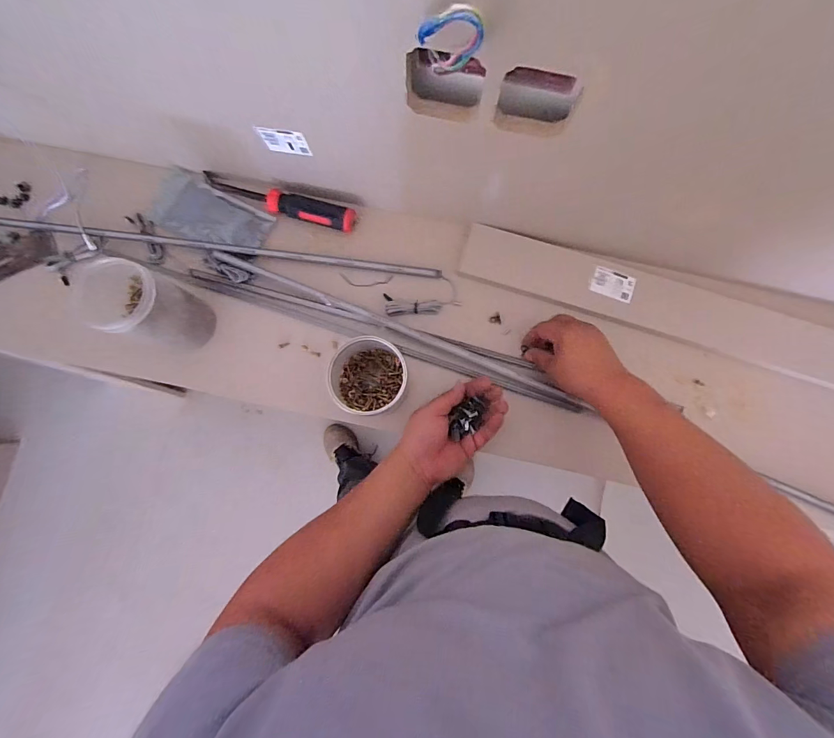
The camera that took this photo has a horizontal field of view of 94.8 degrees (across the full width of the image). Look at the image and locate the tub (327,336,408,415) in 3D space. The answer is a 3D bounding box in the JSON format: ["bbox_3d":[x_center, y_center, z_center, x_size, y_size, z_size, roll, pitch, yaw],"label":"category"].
[{"bbox_3d":[-0.061,0.011,0.512,0.096,0.087,0.099,-3,82,0],"label":"tub"}]

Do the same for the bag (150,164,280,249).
[{"bbox_3d":[-0.319,-0.243,0.596,0.199,0.014,0.093,23,83,3],"label":"bag"}]

